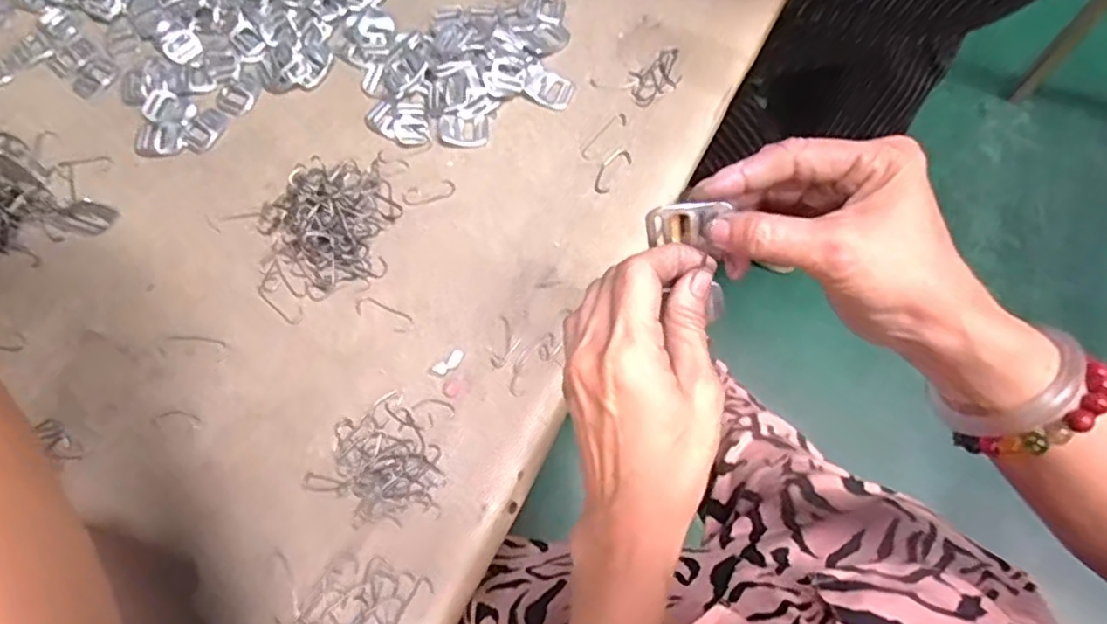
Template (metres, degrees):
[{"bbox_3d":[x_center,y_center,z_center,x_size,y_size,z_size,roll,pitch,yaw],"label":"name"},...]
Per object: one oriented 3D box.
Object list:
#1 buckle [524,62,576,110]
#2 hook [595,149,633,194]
[{"bbox_3d":[-0.004,-0.181,0.537,0.041,0.006,0.030,28,74,12],"label":"buckle"},{"bbox_3d":[0.044,-0.109,0.510,0.018,0.004,0.040,35,76,14],"label":"hook"}]

